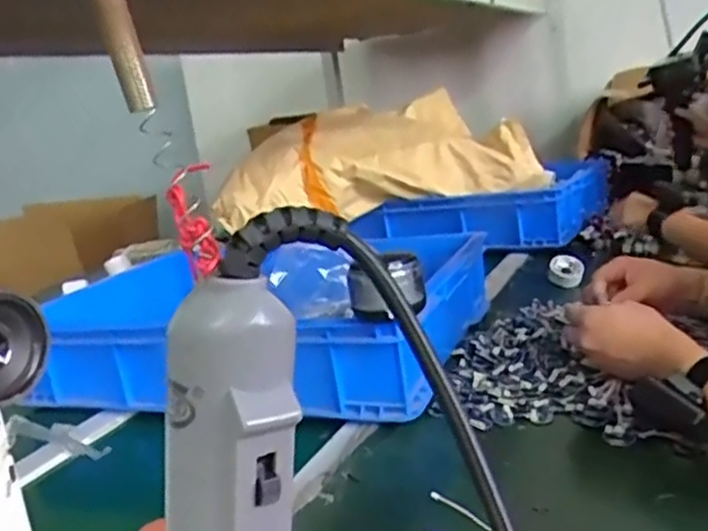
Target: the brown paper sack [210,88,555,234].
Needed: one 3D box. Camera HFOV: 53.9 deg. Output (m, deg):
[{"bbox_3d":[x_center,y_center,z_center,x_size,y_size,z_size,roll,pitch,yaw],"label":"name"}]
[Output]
[{"bbox_3d":[0.043,-0.217,1.489,0.675,0.215,0.255,-10,13,-12],"label":"brown paper sack"}]

